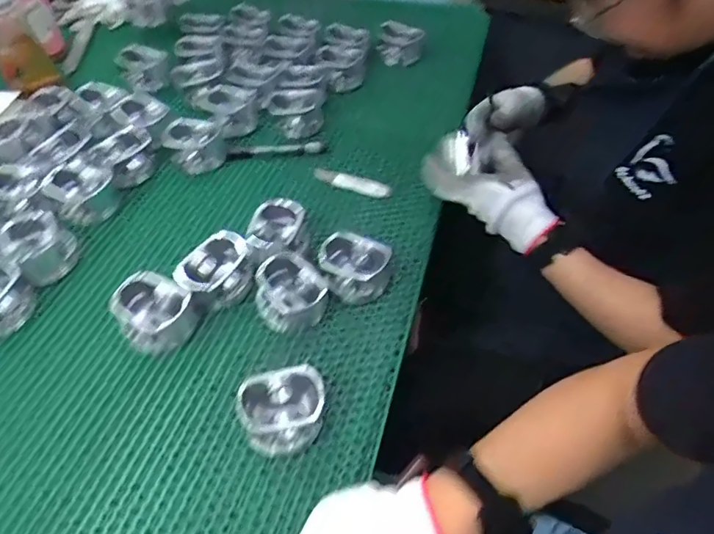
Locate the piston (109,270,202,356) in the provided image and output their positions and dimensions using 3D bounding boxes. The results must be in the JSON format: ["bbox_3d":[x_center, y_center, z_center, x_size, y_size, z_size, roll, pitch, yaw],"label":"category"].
[{"bbox_3d":[-0.215,0.046,0.537,0.073,0.052,0.072,-37,60,-26],"label":"piston"}]

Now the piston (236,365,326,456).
[{"bbox_3d":[-0.066,0.134,0.471,0.080,0.049,0.066,-14,52,-11],"label":"piston"}]

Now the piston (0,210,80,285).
[{"bbox_3d":[-0.373,-0.022,0.594,0.064,0.058,0.069,32,58,24],"label":"piston"}]

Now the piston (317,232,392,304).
[{"bbox_3d":[-0.004,0.002,0.576,0.080,0.052,0.064,14,52,12],"label":"piston"}]

